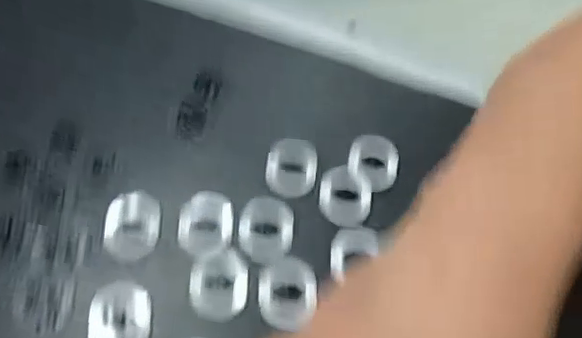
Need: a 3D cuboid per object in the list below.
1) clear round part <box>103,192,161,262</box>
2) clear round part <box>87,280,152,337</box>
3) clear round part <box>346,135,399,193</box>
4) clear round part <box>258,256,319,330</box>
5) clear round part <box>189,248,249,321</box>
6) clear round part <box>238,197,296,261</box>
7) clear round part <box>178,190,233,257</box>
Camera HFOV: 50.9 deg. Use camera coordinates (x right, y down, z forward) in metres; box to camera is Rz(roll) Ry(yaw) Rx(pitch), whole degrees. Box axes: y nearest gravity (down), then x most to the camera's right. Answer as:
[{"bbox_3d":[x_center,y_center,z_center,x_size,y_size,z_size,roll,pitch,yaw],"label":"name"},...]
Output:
[{"bbox_3d":[-0.083,0.029,0.318,0.027,0.008,0.038,-1,52,-3],"label":"clear round part"},{"bbox_3d":[-0.079,0.070,0.284,0.028,0.004,0.037,-3,52,-4],"label":"clear round part"},{"bbox_3d":[0.047,-0.004,0.349,0.028,0.004,0.037,3,52,0],"label":"clear round part"},{"bbox_3d":[-0.002,0.059,0.299,0.028,0.006,0.035,0,52,-2],"label":"clear round part"},{"bbox_3d":[-0.035,0.056,0.299,0.028,0.005,0.036,0,52,-2],"label":"clear round part"},{"bbox_3d":[-0.013,0.031,0.318,0.028,0.006,0.034,1,52,-1],"label":"clear round part"},{"bbox_3d":[-0.045,0.028,0.321,0.029,0.005,0.037,0,52,-2],"label":"clear round part"}]

